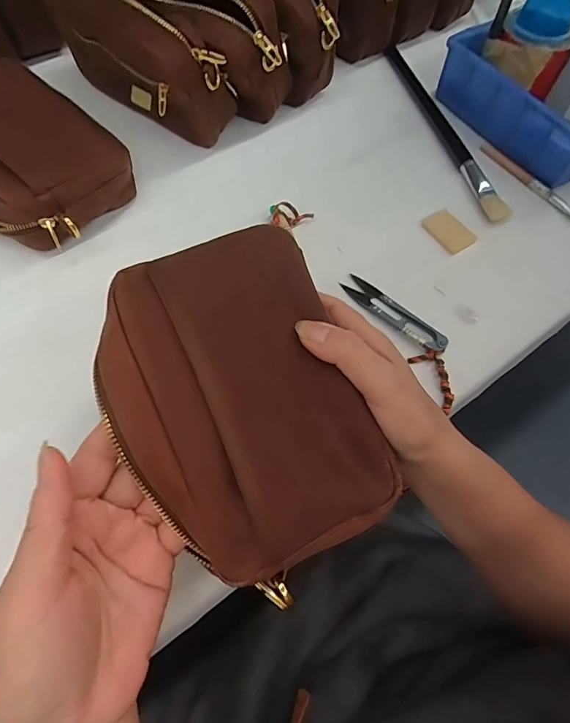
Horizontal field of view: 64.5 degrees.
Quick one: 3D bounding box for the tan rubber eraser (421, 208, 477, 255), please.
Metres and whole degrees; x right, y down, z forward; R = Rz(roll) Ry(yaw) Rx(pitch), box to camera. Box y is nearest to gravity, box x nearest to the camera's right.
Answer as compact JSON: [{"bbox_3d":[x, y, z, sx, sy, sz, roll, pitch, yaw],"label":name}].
[{"bbox_3d":[0.152,-0.121,0.418,0.029,0.010,0.046,-27,68,-16],"label":"tan rubber eraser"}]

